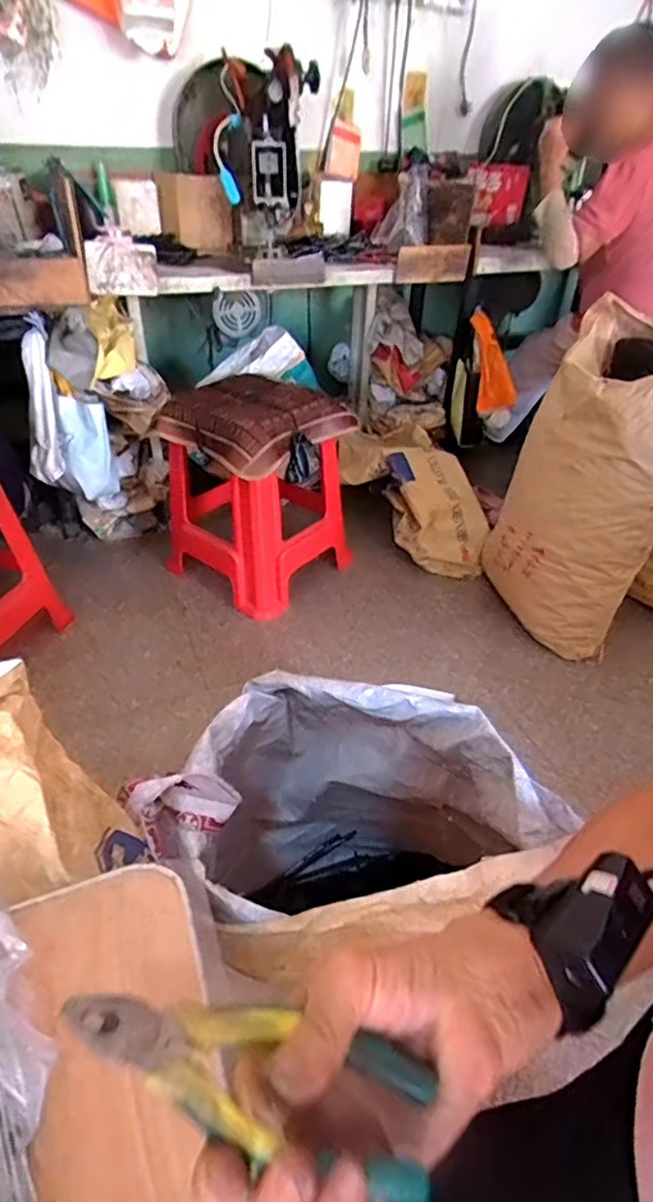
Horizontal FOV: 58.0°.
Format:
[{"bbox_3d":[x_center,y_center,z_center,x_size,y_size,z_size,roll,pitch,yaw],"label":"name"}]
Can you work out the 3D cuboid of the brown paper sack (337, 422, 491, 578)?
[{"bbox_3d":[0.275,-0.367,1.856,0.313,0.183,0.712,-17,58,-23],"label":"brown paper sack"}]

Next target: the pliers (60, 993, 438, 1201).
[{"bbox_3d":[-0.034,0.191,0.242,0.156,0.011,0.044,14,39,14],"label":"pliers"}]

